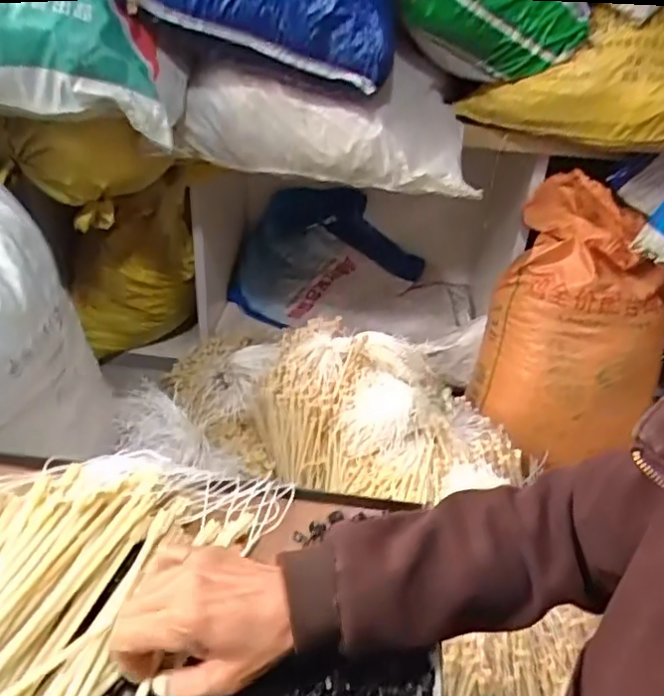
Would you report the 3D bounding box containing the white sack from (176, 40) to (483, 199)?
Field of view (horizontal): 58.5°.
[{"bbox_3d":[-0.003,-0.452,1.162,0.564,0.232,0.303,1,35,-7],"label":"white sack"}]

